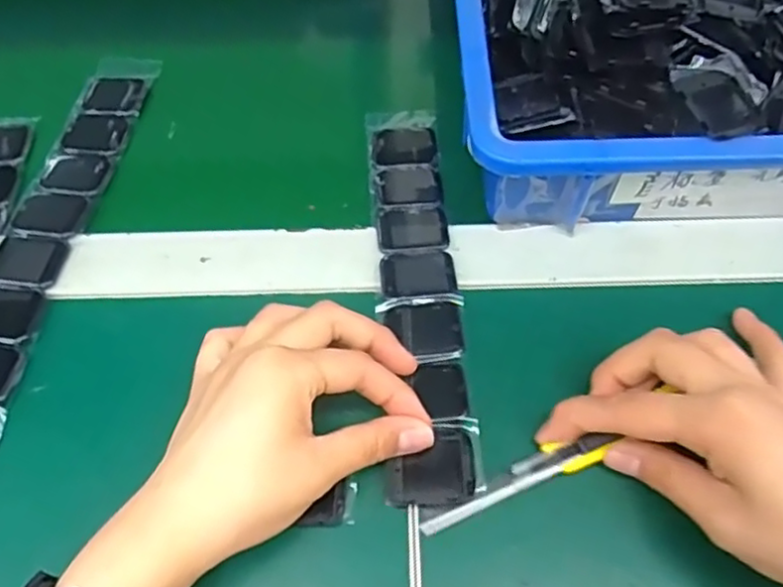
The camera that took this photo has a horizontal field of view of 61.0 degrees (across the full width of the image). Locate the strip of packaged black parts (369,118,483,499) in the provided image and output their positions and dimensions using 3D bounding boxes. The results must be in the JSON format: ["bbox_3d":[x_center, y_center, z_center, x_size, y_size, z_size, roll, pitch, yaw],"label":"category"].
[{"bbox_3d":[0.014,-0.010,0.357,0.043,0.014,0.242,-3,58,-3],"label":"strip of packaged black parts"}]

